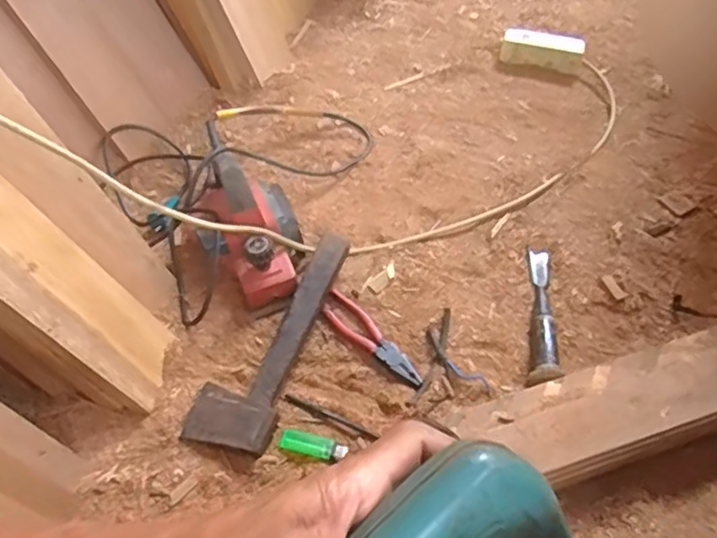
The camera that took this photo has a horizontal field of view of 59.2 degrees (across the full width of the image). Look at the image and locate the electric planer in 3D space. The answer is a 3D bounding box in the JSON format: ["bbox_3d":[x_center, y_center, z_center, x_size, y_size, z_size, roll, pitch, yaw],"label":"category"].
[{"bbox_3d":[-0.157,-0.065,0.905,0.137,0.140,0.223,-15,53,-9],"label":"electric planer"}]

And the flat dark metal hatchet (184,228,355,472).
[{"bbox_3d":[-0.116,0.086,0.841,0.103,0.056,0.326,17,54,15],"label":"flat dark metal hatchet"}]

